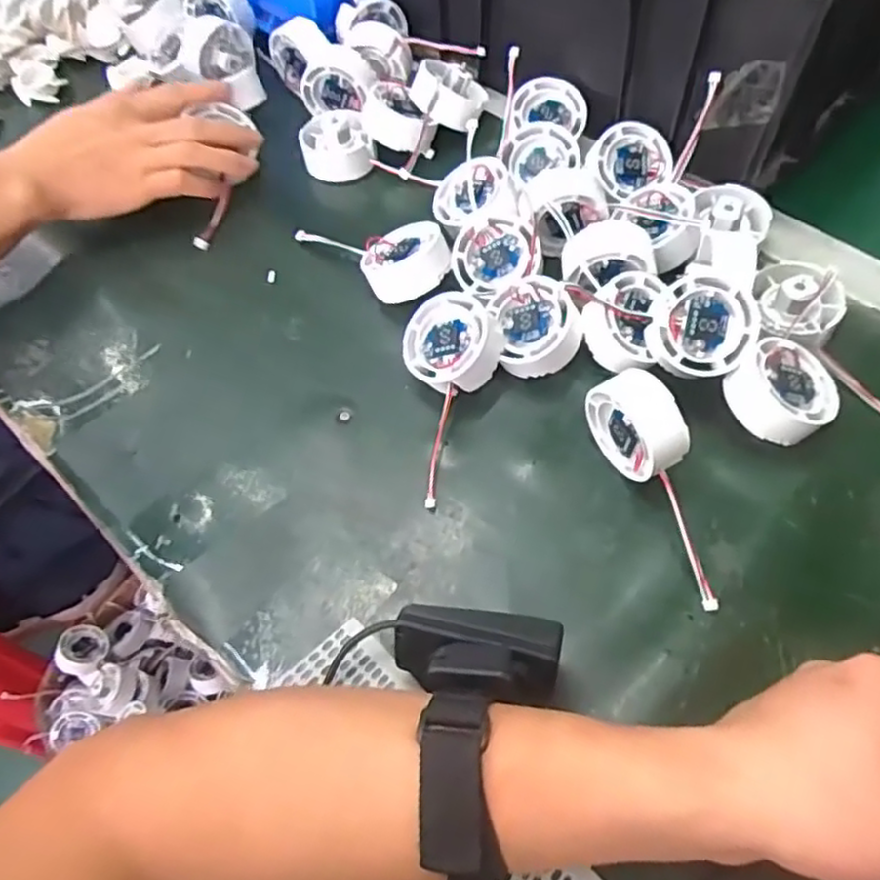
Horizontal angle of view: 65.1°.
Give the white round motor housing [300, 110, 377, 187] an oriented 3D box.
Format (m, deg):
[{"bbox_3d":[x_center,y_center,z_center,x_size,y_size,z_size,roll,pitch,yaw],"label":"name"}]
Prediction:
[{"bbox_3d":[-0.076,-0.217,0.509,0.051,0.029,0.045,-17,61,-6],"label":"white round motor housing"}]

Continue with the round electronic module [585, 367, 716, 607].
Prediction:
[{"bbox_3d":[0.115,0.019,0.343,0.028,0.043,0.118,-22,61,-9],"label":"round electronic module"}]

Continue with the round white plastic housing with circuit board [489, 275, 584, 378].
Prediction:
[{"bbox_3d":[0.057,-0.065,0.403,0.048,0.021,0.059,-4,73,23],"label":"round white plastic housing with circuit board"}]

